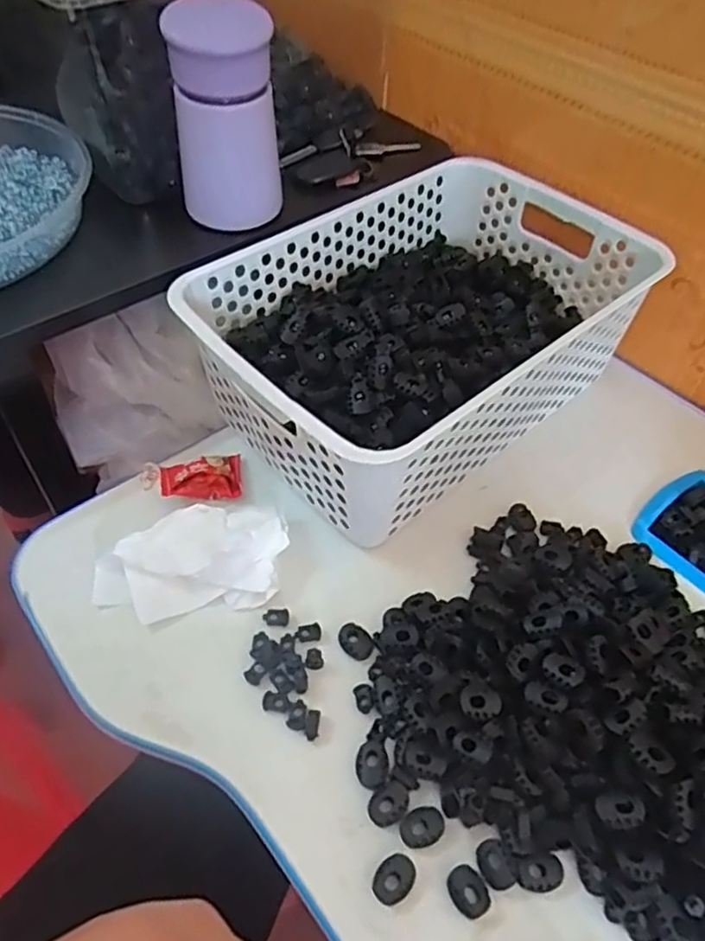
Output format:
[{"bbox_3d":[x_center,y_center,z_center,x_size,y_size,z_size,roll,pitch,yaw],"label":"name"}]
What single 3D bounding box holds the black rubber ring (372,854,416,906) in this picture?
[{"bbox_3d":[0.020,0.194,0.318,0.017,0.009,0.021,30,56,21],"label":"black rubber ring"}]

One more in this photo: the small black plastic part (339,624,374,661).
[{"bbox_3d":[0.003,0.099,0.387,0.017,0.004,0.022,-26,56,-21],"label":"small black plastic part"}]

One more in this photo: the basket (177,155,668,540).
[{"bbox_3d":[0.052,-0.100,0.483,0.304,0.107,0.201,-34,59,-26],"label":"basket"}]

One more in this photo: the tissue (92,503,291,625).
[{"bbox_3d":[-0.100,0.052,0.409,0.115,0.029,0.067,-8,51,-8],"label":"tissue"}]

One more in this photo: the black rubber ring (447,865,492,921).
[{"bbox_3d":[0.056,0.199,0.315,0.017,0.007,0.021,-20,54,-17],"label":"black rubber ring"}]

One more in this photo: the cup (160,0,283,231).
[{"bbox_3d":[-0.090,-0.248,0.473,0.066,0.131,0.059,23,54,17],"label":"cup"}]

